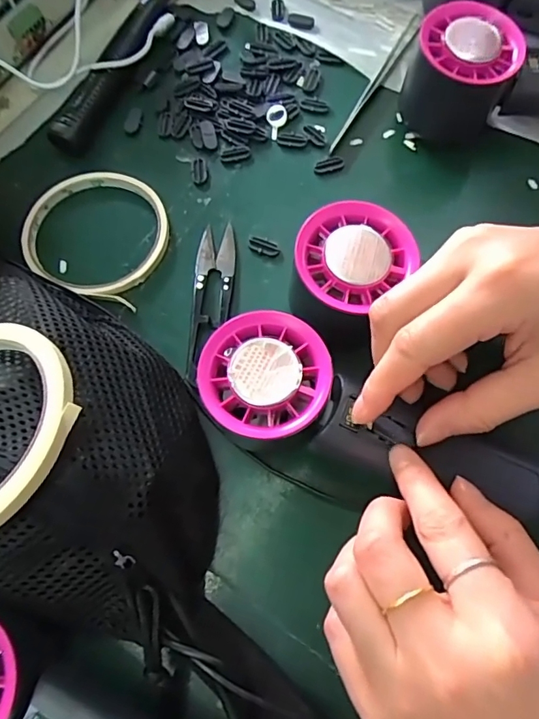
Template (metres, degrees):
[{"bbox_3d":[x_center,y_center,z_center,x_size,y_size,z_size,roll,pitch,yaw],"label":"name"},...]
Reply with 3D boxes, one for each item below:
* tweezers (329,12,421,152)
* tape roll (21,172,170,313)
[{"bbox_3d":[0.072,-0.185,0.337,0.007,0.005,0.132,29,74,12],"label":"tweezers"},{"bbox_3d":[-0.104,-0.078,0.308,0.087,0.008,0.082,-1,70,2],"label":"tape roll"}]

